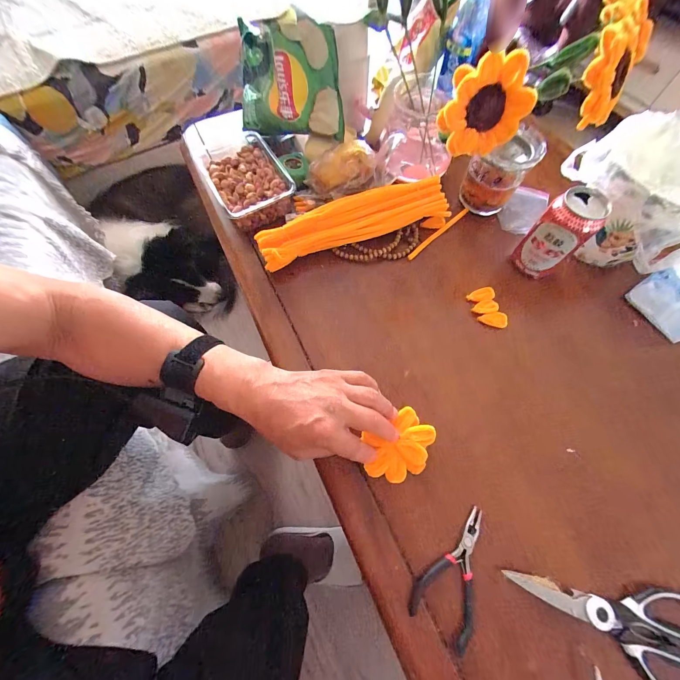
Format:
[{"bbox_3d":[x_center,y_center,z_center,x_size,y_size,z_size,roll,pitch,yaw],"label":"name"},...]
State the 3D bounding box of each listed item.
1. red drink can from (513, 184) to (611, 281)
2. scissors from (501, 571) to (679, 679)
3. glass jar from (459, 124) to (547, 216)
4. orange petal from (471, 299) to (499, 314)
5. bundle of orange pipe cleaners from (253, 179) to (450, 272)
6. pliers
[{"bbox_3d":[0.297,-0.142,0.411,0.065,0.119,0.057,37,71,14],"label":"red drink can"},{"bbox_3d":[0.261,0.274,0.281,0.195,0.012,0.083,14,67,6],"label":"scissors"},{"bbox_3d":[0.251,-0.263,0.472,0.085,0.095,0.086,0,67,0],"label":"glass jar"},{"bbox_3d":[0.211,-0.047,0.425,0.038,0.006,0.020,-11,67,-5],"label":"orange petal"},{"bbox_3d":[0.025,-0.177,0.453,0.304,0.050,0.067,-23,69,-10],"label":"bundle of orange pipe cleaners"},{"bbox_3d":[0.111,0.233,0.301,0.061,0.007,0.121,18,68,7],"label":"pliers"}]

